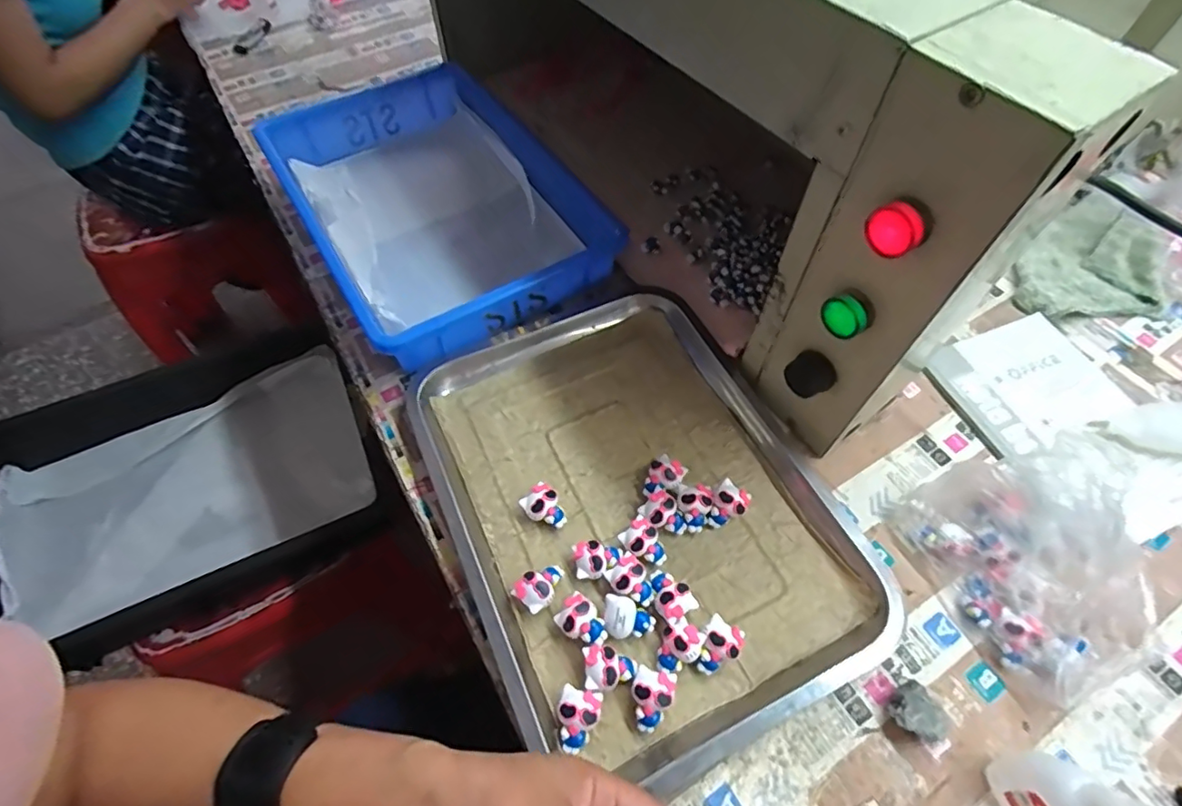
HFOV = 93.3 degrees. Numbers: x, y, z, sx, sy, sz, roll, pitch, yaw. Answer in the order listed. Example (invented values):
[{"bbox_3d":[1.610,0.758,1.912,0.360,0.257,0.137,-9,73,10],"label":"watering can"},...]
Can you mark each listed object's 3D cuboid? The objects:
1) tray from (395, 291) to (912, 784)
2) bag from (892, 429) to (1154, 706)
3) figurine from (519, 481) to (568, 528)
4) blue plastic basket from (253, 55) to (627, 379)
[{"bbox_3d":[0.029,0.070,0.435,0.274,0.026,0.357,-24,61,-16],"label":"tray"},{"bbox_3d":[0.306,0.100,0.371,0.102,0.098,0.150,-22,60,-14],"label":"bag"},{"bbox_3d":[-0.034,0.080,0.425,0.034,0.023,0.025,37,64,21],"label":"figurine"},{"bbox_3d":[-0.169,-0.208,0.606,0.242,0.101,0.395,-29,62,-16],"label":"blue plastic basket"}]

